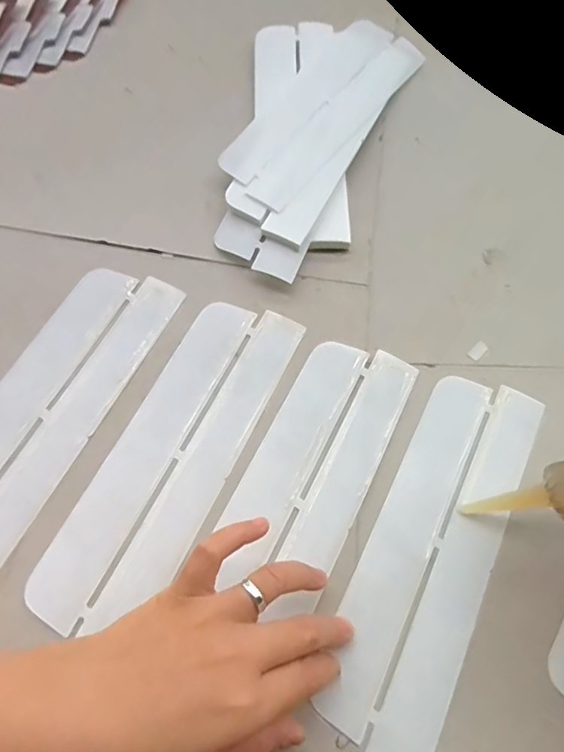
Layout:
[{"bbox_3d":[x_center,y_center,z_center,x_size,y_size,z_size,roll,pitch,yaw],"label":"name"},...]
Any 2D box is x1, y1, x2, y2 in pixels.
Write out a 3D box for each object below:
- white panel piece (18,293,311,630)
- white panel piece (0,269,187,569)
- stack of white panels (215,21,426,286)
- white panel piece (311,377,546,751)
[{"bbox_3d":[-0.063,0.043,0.315,0.070,0.008,0.214,25,68,7],"label":"white panel piece"},{"bbox_3d":[-0.148,0.022,0.319,0.069,0.008,0.221,26,68,7],"label":"white panel piece"},{"bbox_3d":[0.017,-0.193,0.413,0.121,0.018,0.259,20,67,5],"label":"stack of white panels"},{"bbox_3d":[0.088,0.099,0.304,0.069,0.004,0.222,25,66,7],"label":"white panel piece"}]

